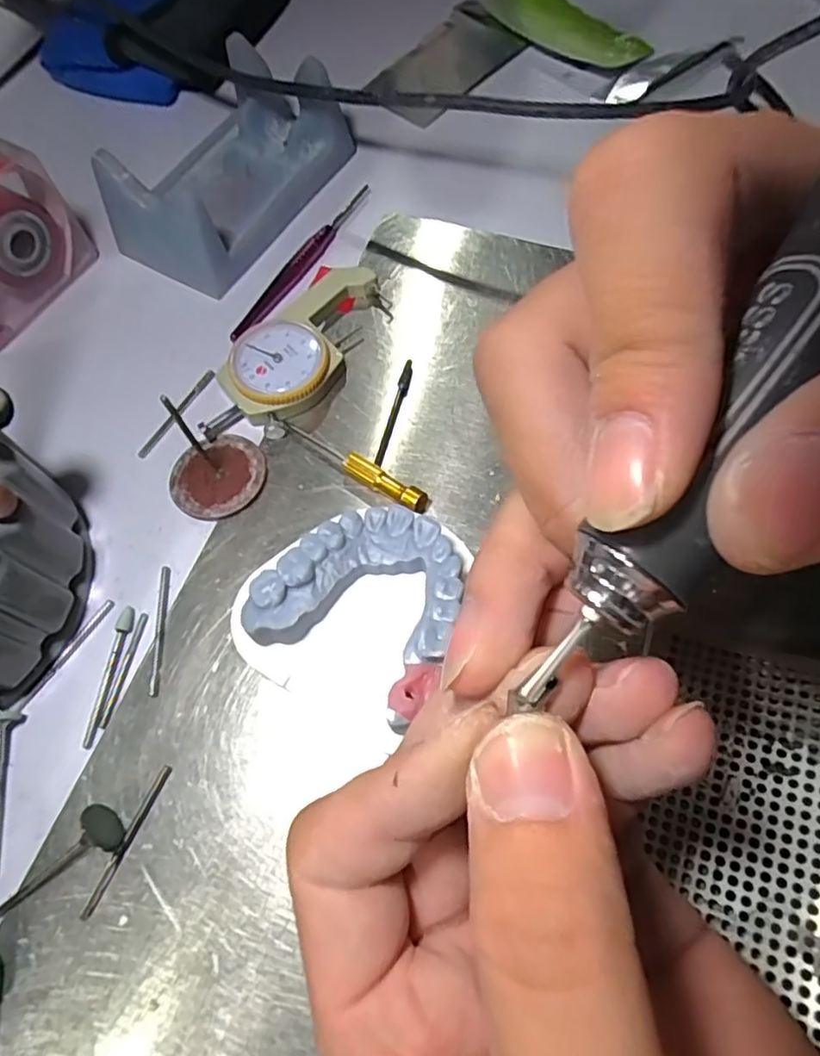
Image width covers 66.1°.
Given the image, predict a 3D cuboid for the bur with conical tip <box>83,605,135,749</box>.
[{"bbox_3d":[-0.097,0.047,0.202,0.004,0.004,0.044,8,66,6],"label":"bur with conical tip"}]

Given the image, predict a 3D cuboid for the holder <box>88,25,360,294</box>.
[{"bbox_3d":[-0.077,-0.162,0.277,0.066,0.037,0.114,31,72,16],"label":"holder"}]

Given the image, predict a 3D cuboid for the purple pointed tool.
[{"bbox_3d":[-0.045,-0.115,0.268,0.008,0.007,0.100,23,70,13],"label":"purple pointed tool"}]

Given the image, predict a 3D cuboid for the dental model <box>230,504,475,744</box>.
[{"bbox_3d":[-0.014,0.025,0.191,0.059,0.030,0.060,25,69,13],"label":"dental model"}]

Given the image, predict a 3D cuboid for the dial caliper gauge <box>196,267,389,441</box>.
[{"bbox_3d":[-0.043,-0.068,0.245,0.037,0.012,0.091,34,72,17],"label":"dial caliper gauge"}]

